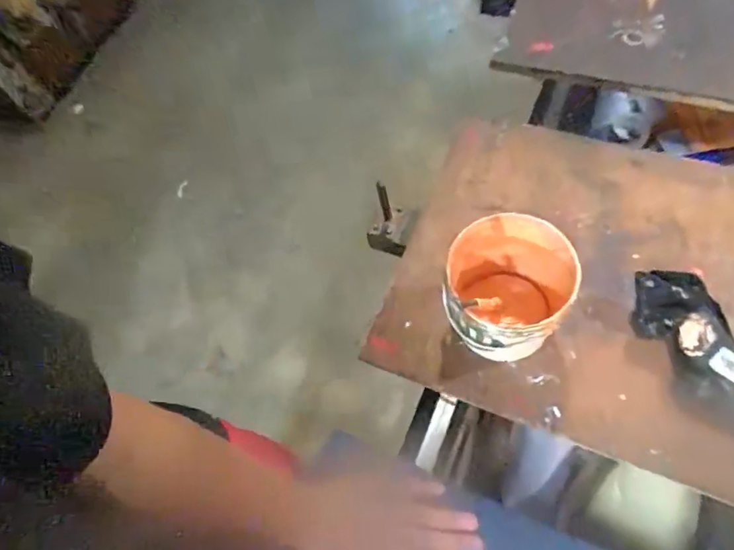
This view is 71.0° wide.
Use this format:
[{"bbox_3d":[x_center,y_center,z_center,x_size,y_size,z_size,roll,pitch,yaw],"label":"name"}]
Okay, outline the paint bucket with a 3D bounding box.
[{"bbox_3d":[0.147,0.018,0.558,0.114,0.142,0.138,25,71,20],"label":"paint bucket"}]

